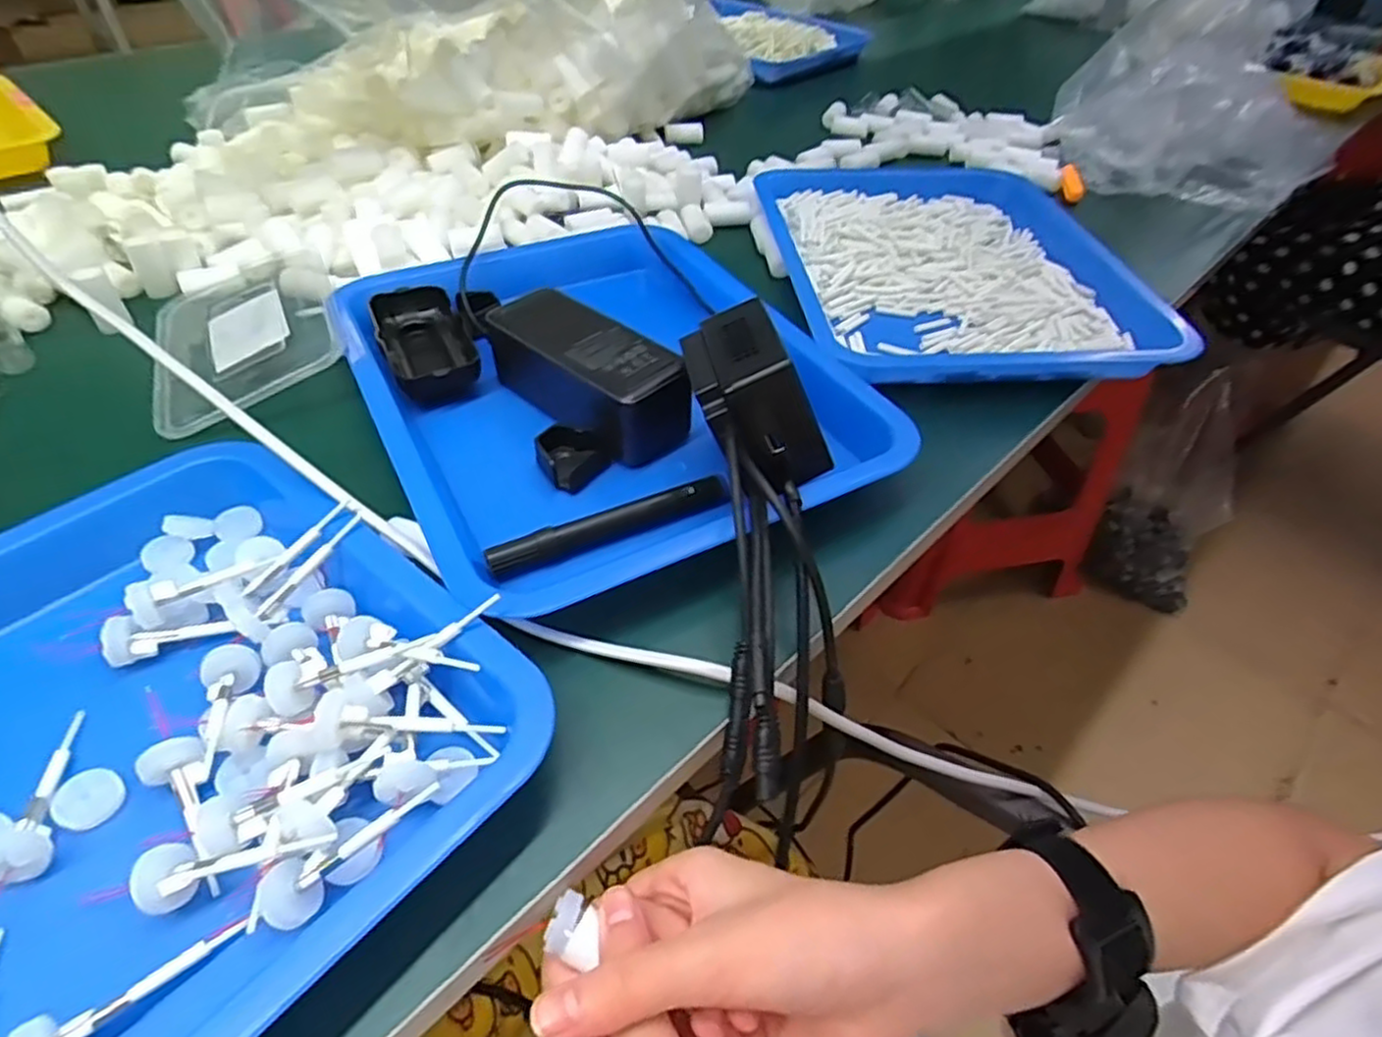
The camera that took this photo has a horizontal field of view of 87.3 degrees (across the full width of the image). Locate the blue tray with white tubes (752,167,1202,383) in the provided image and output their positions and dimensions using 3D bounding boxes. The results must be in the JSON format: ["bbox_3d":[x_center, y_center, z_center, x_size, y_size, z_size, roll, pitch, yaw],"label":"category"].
[{"bbox_3d":[0.192,-0.206,0.571,0.253,0.038,0.318,-2,46,-6],"label":"blue tray with white tubes"}]

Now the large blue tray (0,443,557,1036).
[{"bbox_3d":[-0.242,0.106,0.245,0.261,0.035,0.324,32,52,25],"label":"large blue tray"}]

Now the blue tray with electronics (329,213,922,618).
[{"bbox_3d":[-0.062,-0.105,0.440,0.259,0.094,0.353,-22,47,-21],"label":"blue tray with electronics"}]

